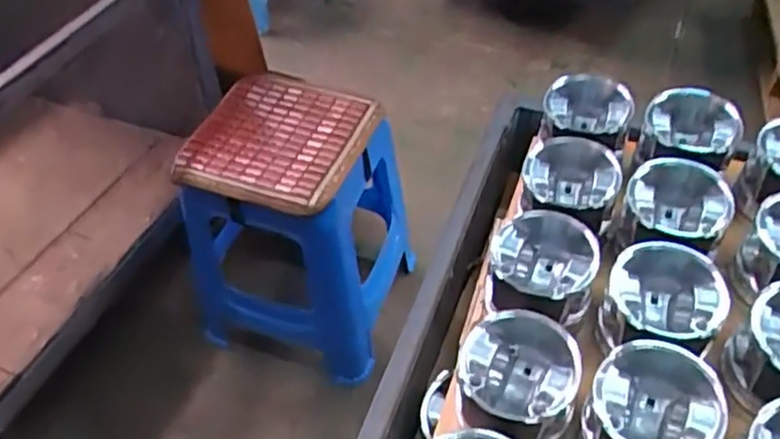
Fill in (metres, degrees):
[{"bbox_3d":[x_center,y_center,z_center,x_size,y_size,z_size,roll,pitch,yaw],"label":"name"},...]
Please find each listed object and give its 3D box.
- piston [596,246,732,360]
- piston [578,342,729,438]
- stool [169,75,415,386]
[{"bbox_3d":[0.225,0.078,0.568,0.088,0.066,0.096,17,52,16],"label":"piston"},{"bbox_3d":[0.195,0.157,0.516,0.092,0.080,0.100,-1,49,1],"label":"piston"},{"bbox_3d":[-0.175,0.005,1.273,0.354,0.438,0.334,12,50,13],"label":"stool"}]

